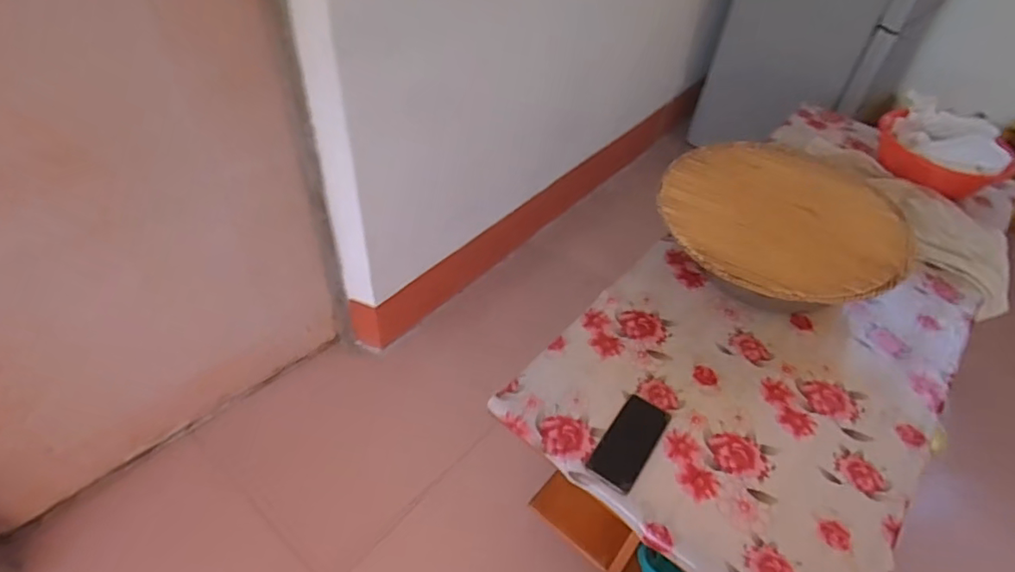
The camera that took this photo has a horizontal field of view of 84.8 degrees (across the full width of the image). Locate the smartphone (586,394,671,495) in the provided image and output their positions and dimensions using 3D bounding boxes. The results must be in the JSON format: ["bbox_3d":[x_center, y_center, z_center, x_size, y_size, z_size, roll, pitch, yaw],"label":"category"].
[{"bbox_3d":[0.198,0.246,0.893,0.074,0.011,0.168,29,51,21],"label":"smartphone"}]

